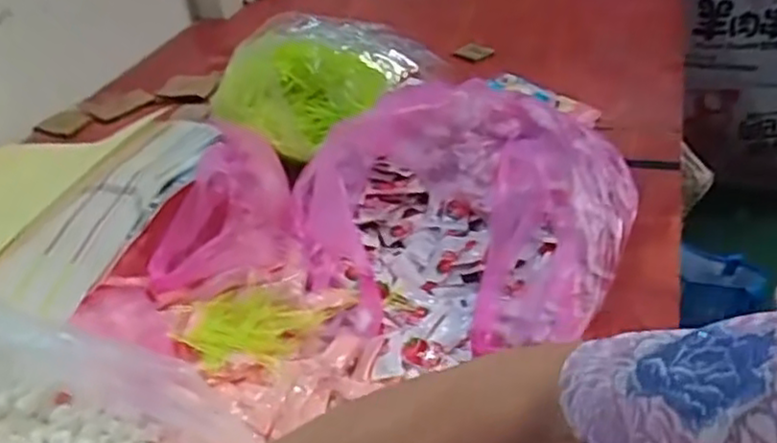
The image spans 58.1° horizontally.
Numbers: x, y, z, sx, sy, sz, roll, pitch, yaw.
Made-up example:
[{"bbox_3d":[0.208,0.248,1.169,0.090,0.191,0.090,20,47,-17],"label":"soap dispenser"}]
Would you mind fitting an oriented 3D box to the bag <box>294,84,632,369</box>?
[{"bbox_3d":[0.085,-0.013,0.647,0.324,0.115,0.299,-16,36,-11],"label":"bag"}]

